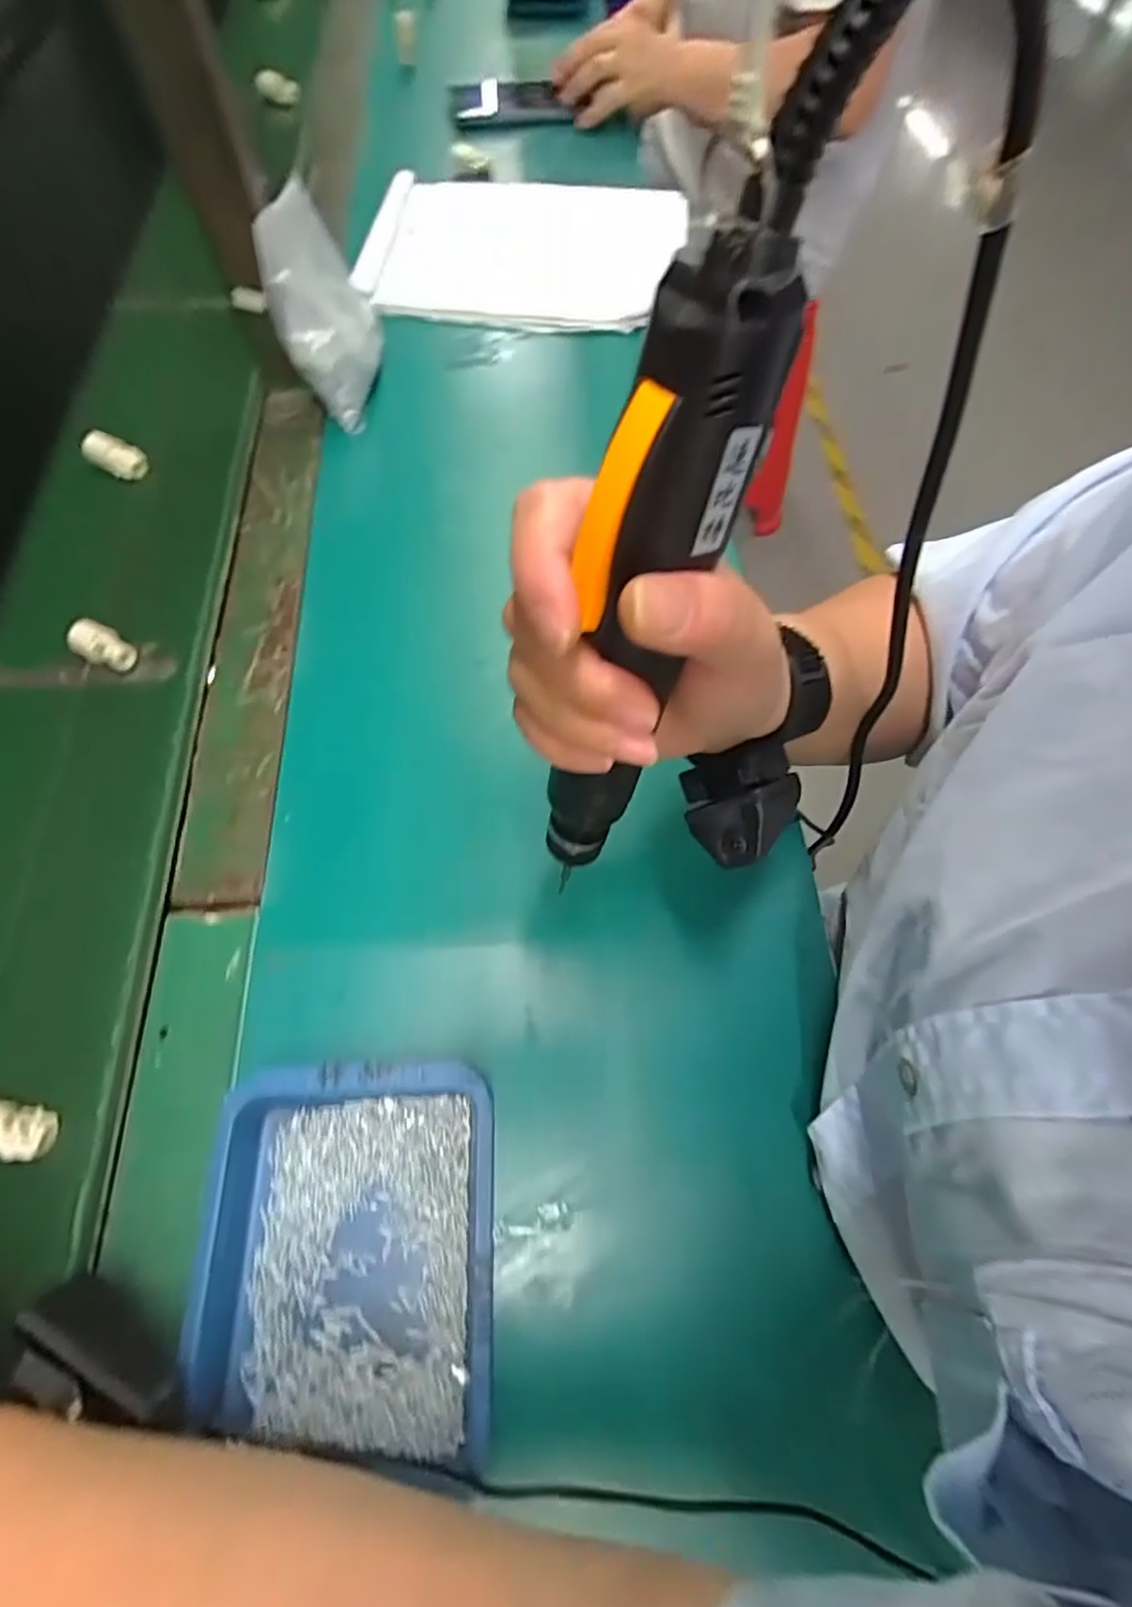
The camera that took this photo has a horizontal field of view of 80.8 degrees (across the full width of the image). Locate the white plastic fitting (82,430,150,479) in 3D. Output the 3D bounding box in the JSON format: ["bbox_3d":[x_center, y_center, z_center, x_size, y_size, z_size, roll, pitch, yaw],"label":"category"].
[{"bbox_3d":[-0.346,-0.266,0.515,0.044,0.022,0.027,26,72,-9],"label":"white plastic fitting"}]

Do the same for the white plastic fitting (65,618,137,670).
[{"bbox_3d":[-0.298,-0.101,0.427,0.041,0.018,0.022,27,66,13],"label":"white plastic fitting"}]

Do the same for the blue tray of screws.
[{"bbox_3d":[-0.093,0.186,0.281,0.124,0.024,0.140,0,63,0],"label":"blue tray of screws"}]

